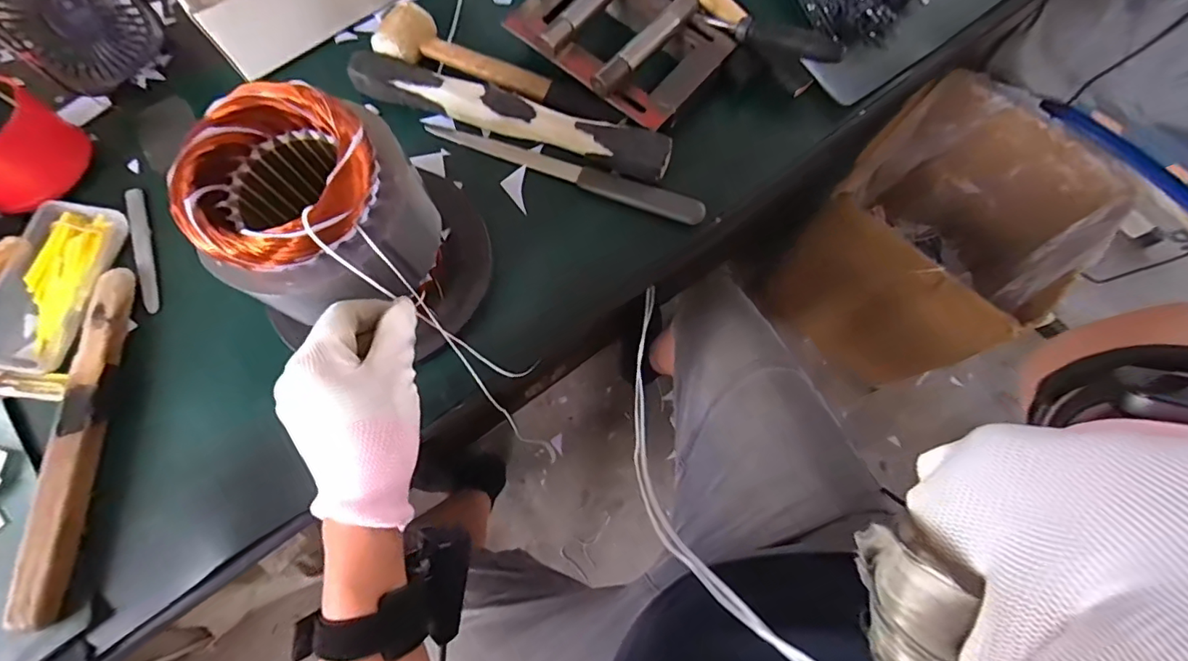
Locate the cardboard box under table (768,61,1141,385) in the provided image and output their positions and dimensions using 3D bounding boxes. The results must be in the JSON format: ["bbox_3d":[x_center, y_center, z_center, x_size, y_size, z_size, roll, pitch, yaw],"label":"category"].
[{"bbox_3d":[0.643,-0.176,1.005,0.418,0.366,0.361,-42,77,-11],"label":"cardboard box under table"}]

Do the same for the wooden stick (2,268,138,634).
[{"bbox_3d":[-0.409,0.080,0.412,0.034,0.023,0.273,-4,74,-1],"label":"wooden stick"}]

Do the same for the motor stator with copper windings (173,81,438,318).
[{"bbox_3d":[-0.195,-0.082,0.386,0.133,0.136,0.116,5,74,2],"label":"motor stator with copper windings"}]

